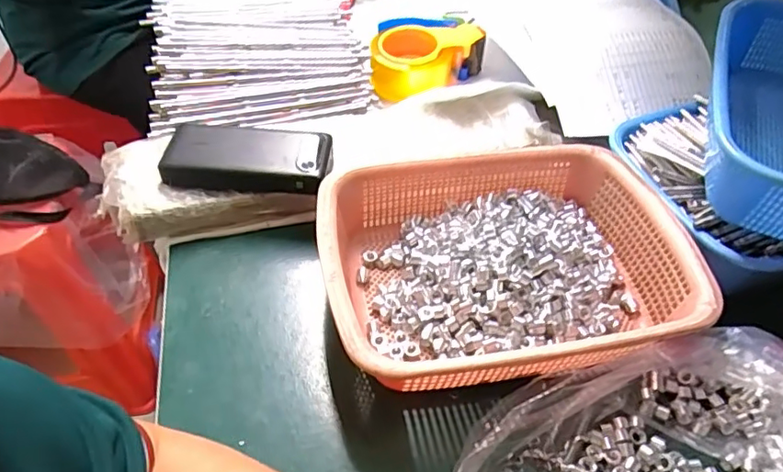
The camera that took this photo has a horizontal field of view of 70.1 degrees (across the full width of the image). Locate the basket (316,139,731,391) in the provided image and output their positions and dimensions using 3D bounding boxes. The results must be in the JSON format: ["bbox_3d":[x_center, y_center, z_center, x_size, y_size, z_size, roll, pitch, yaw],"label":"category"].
[{"bbox_3d":[0.094,0.022,0.467,0.291,0.064,0.209,-8,49,-10],"label":"basket"}]

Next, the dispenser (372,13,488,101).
[{"bbox_3d":[0.039,-0.237,0.727,0.143,0.059,0.103,-32,57,-27],"label":"dispenser"}]

